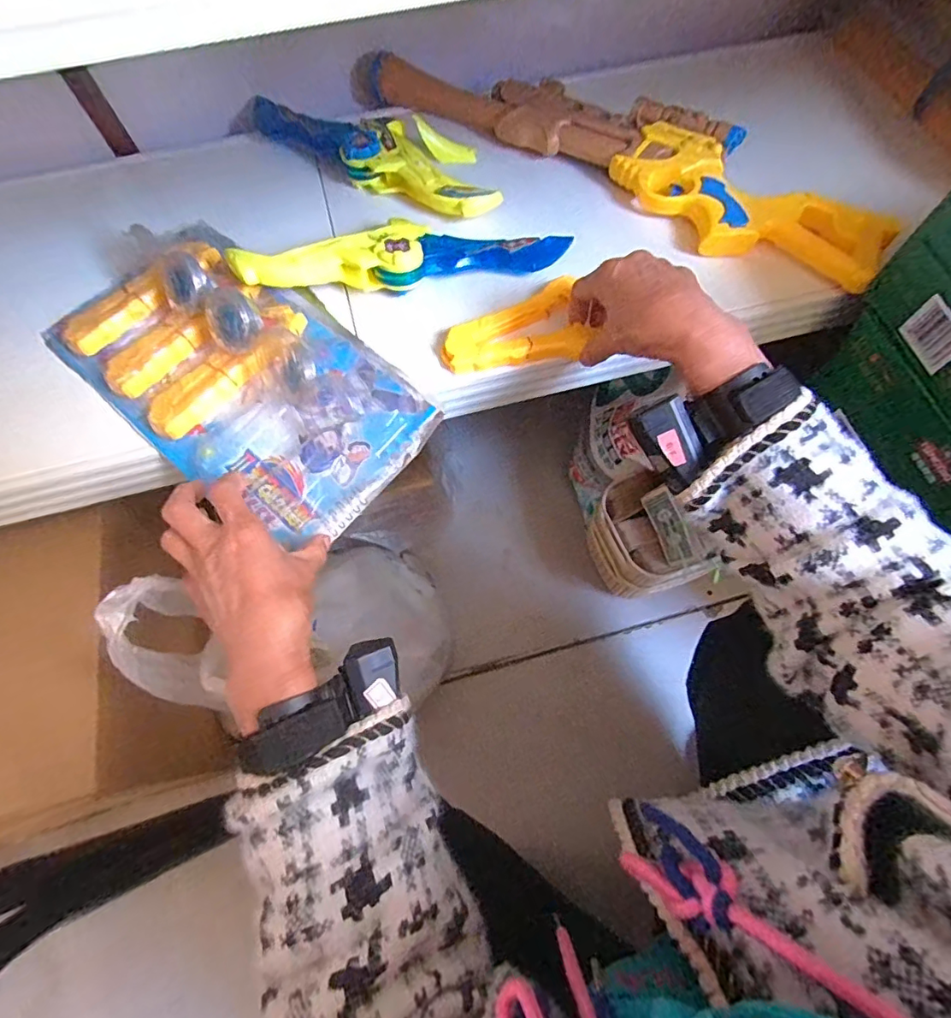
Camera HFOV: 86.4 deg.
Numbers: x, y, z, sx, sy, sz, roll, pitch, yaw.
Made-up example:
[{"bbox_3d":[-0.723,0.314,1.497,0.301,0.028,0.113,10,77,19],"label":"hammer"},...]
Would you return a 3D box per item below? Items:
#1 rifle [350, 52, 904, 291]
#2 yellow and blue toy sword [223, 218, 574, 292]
[{"bbox_3d":[0.127,-0.379,0.519,0.573,0.037,0.130,32,74,10],"label":"rifle"},{"bbox_3d":[-0.061,-0.236,0.463,0.306,0.035,0.065,-5,72,-3],"label":"yellow and blue toy sword"}]

